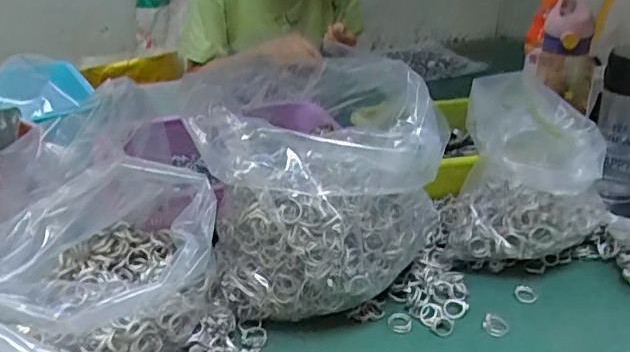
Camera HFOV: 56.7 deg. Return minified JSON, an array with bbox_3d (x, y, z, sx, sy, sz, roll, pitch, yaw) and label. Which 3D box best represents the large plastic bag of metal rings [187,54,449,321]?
[{"bbox_3d":[0.011,0.018,0.536,0.182,0.220,0.187,10,29,18],"label":"large plastic bag of metal rings"}]

